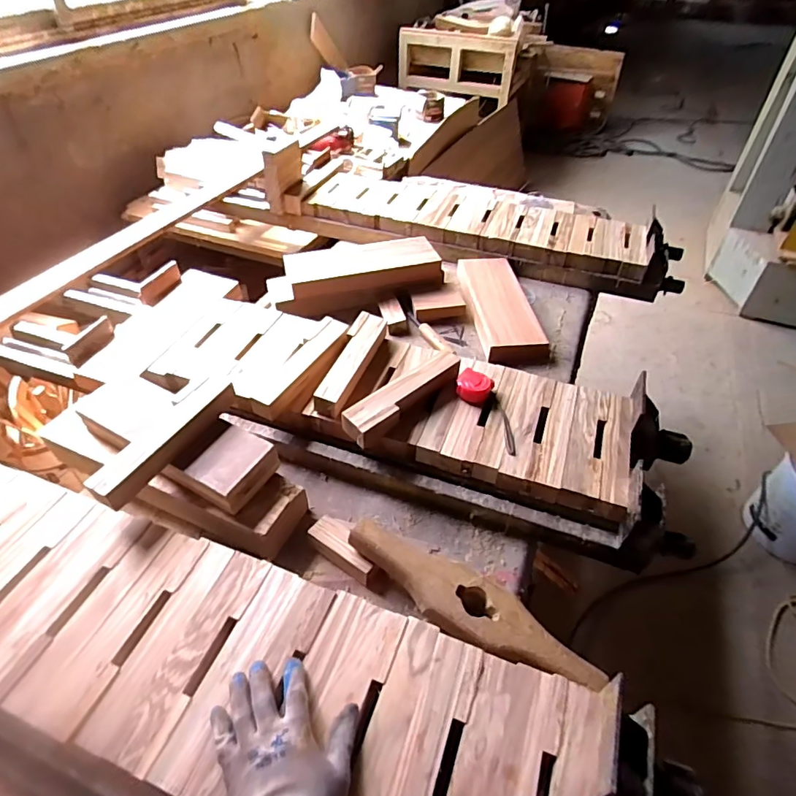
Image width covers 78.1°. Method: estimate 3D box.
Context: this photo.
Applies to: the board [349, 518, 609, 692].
[{"bbox_3d":[0.098,0.289,0.689,0.377,0.043,0.091,26,58,11],"label":"board"}]

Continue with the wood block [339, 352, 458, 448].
[{"bbox_3d":[0.011,-0.004,0.885,0.253,0.053,0.063,-34,55,-29],"label":"wood block"}]

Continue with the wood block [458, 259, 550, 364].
[{"bbox_3d":[0.254,-0.238,1.239,0.153,0.060,0.385,-5,46,-5],"label":"wood block"}]

